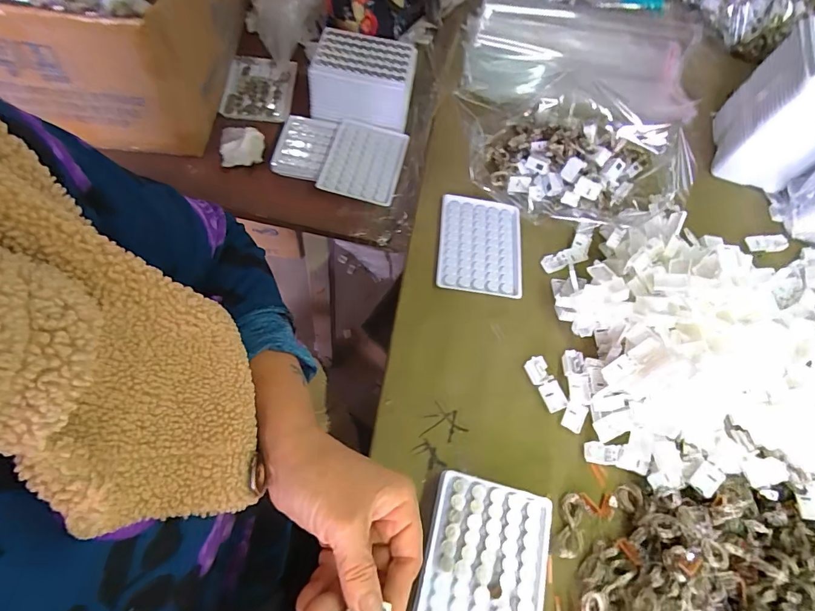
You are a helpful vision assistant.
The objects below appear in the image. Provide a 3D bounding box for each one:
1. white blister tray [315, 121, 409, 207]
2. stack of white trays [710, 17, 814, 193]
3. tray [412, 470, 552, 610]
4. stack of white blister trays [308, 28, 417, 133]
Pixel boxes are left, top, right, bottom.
[{"bbox_3d":[-0.057,-0.192,0.566,0.093,0.006,0.126,14,62,-1],"label":"white blister tray"},{"bbox_3d":[0.493,-0.251,0.564,0.102,0.159,0.127,23,61,8],"label":"stack of white trays"},{"bbox_3d":[0.060,0.210,0.343,0.094,0.025,0.130,16,62,0],"label":"tray"},{"bbox_3d":[-0.058,-0.301,0.588,0.129,0.071,0.096,11,60,1],"label":"stack of white blister trays"}]

